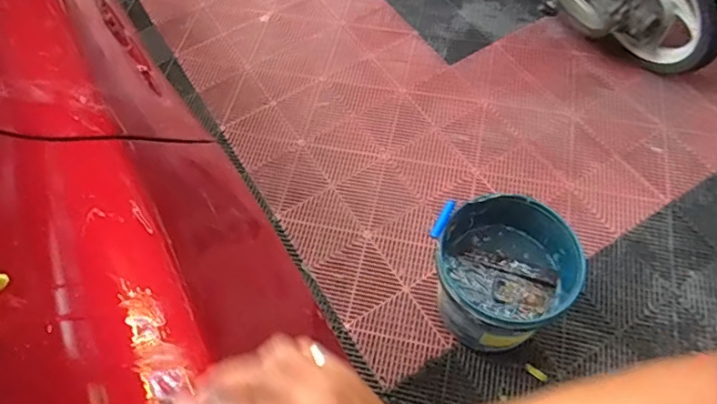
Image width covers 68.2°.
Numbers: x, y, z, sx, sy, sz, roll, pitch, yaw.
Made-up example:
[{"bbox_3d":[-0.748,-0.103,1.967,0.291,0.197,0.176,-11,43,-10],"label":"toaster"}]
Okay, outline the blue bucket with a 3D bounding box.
[{"bbox_3d":[0.337,0.191,1.264,0.324,0.306,0.292,7,62,7],"label":"blue bucket"}]

